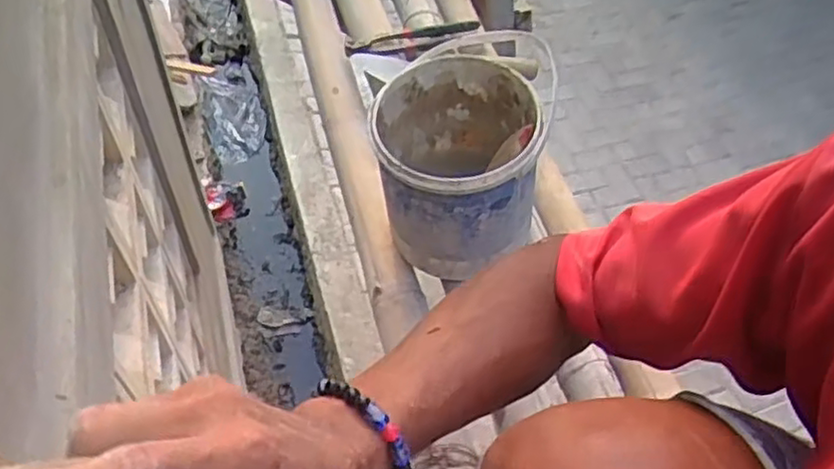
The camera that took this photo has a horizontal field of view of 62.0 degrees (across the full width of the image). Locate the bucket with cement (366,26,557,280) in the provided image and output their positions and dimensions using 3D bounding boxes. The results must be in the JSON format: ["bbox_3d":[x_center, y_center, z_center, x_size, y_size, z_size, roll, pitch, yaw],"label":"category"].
[{"bbox_3d":[0.037,-0.076,0.778,0.170,0.185,0.176,2,54,-3],"label":"bucket with cement"}]

